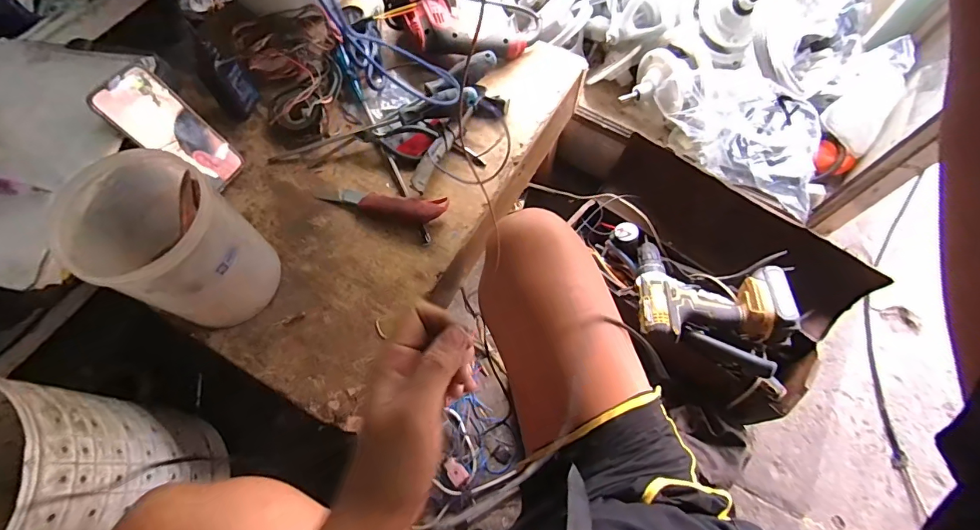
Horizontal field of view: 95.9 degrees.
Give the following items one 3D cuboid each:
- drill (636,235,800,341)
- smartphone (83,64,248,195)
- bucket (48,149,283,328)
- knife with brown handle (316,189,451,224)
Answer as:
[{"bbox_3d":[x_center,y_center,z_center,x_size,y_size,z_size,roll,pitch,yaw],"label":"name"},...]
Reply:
[{"bbox_3d":[0.365,0.049,0.741,0.225,0.088,0.196,-1,49,18],"label":"drill"},{"bbox_3d":[-0.405,-0.173,0.572,0.014,0.162,0.079,1,60,40],"label":"smartphone"},{"bbox_3d":[-0.335,-0.012,0.483,0.138,0.167,0.123,19,67,7],"label":"bucket"},{"bbox_3d":[-0.144,-0.082,0.595,0.172,0.027,0.035,9,66,3],"label":"knife with brown handle"}]

